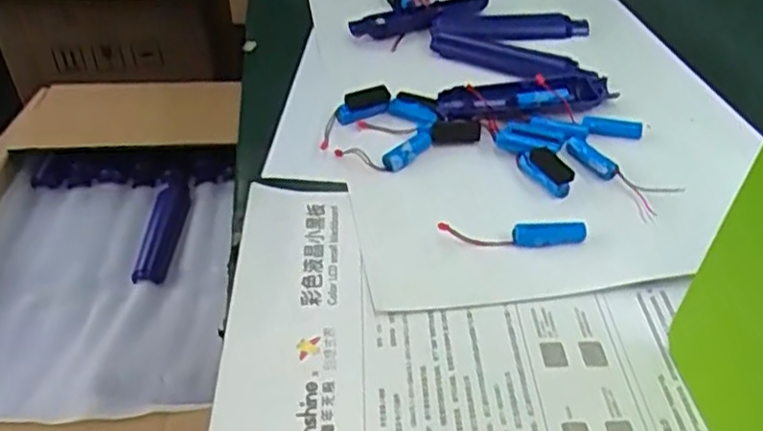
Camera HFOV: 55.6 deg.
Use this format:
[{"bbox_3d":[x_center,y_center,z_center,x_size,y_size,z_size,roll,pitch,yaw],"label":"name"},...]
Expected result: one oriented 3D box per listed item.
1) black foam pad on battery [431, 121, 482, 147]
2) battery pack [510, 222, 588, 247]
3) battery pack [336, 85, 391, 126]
[{"bbox_3d":[0.064,-0.070,0.618,0.043,0.012,0.018,-6,39,-6],"label":"black foam pad on battery"},{"bbox_3d":[0.121,0.012,0.522,0.052,0.013,0.017,0,39,2],"label":"battery pack"},{"bbox_3d":[-0.018,-0.100,0.649,0.052,0.022,0.022,-27,44,-11],"label":"battery pack"}]

